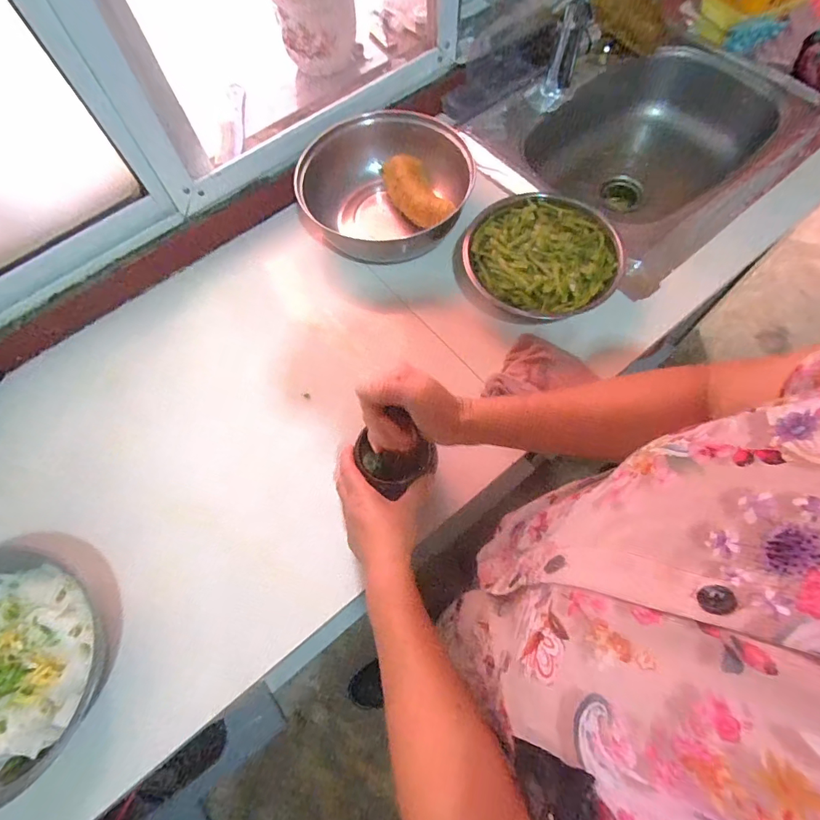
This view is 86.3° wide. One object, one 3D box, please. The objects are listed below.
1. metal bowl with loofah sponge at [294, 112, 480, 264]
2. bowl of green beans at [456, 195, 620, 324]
[{"bbox_3d":[-0.027,-0.356,0.710,0.259,0.107,0.254,-1,68,3],"label":"metal bowl with loofah sponge"},{"bbox_3d":[0.187,-0.223,0.650,0.223,0.060,0.207,-1,68,3],"label":"bowl of green beans"}]

